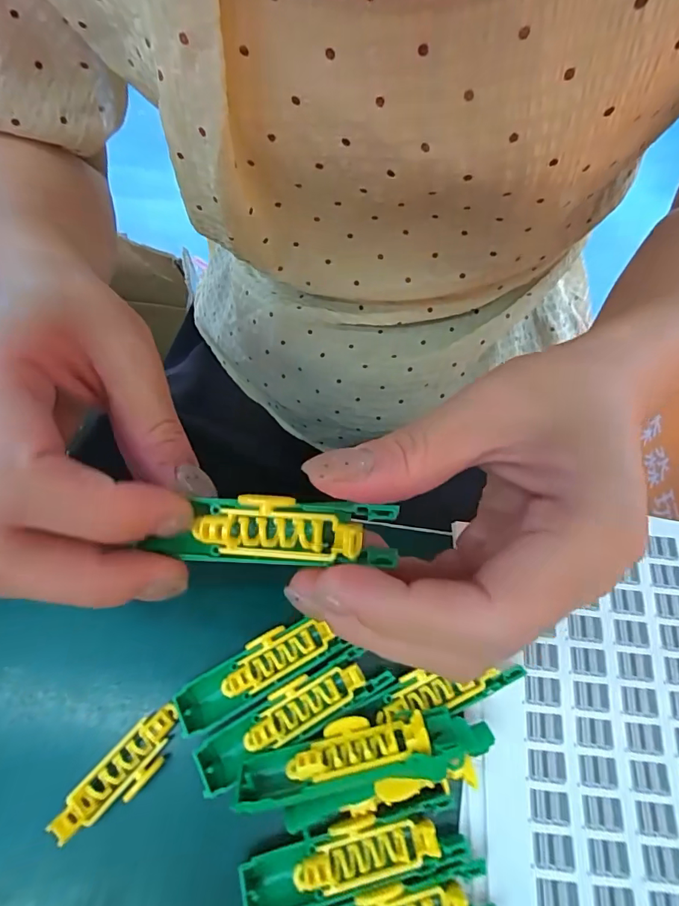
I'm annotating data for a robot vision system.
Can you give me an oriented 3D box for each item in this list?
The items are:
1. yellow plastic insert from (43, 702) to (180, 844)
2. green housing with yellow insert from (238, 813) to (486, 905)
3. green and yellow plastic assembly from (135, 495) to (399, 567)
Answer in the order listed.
[{"bbox_3d":[-0.080,0.117,0.164,0.017,0.014,0.047,40,71,15],"label":"yellow plastic insert"},{"bbox_3d":[0.006,0.140,0.154,0.079,0.011,0.022,-9,67,-5],"label":"green housing with yellow insert"},{"bbox_3d":[-0.018,0.022,0.128,0.068,0.010,0.018,-3,66,10],"label":"green and yellow plastic assembly"}]

